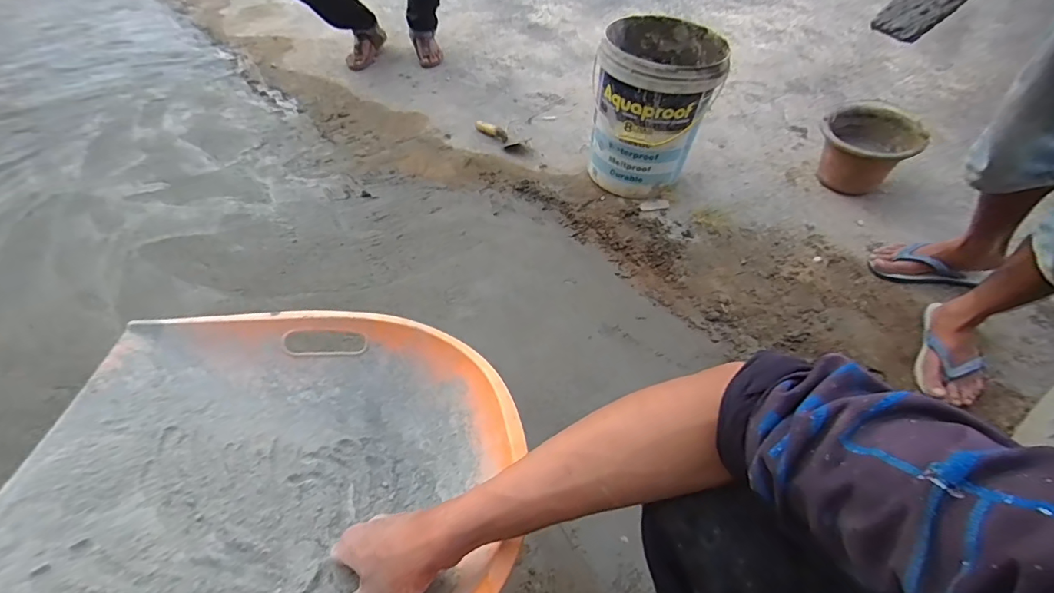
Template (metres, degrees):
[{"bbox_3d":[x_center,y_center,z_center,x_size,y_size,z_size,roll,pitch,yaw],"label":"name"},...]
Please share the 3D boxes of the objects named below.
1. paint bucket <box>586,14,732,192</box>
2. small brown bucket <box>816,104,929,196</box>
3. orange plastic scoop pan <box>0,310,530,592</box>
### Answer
[{"bbox_3d":[0.342,-0.497,1.281,0.312,0.381,0.310,8,52,16],"label":"paint bucket"},{"bbox_3d":[0.947,-0.406,1.337,0.236,0.178,0.231,25,58,27],"label":"small brown bucket"},{"bbox_3d":[-0.211,0.146,0.438,0.400,0.160,0.400,19,23,-23],"label":"orange plastic scoop pan"}]

